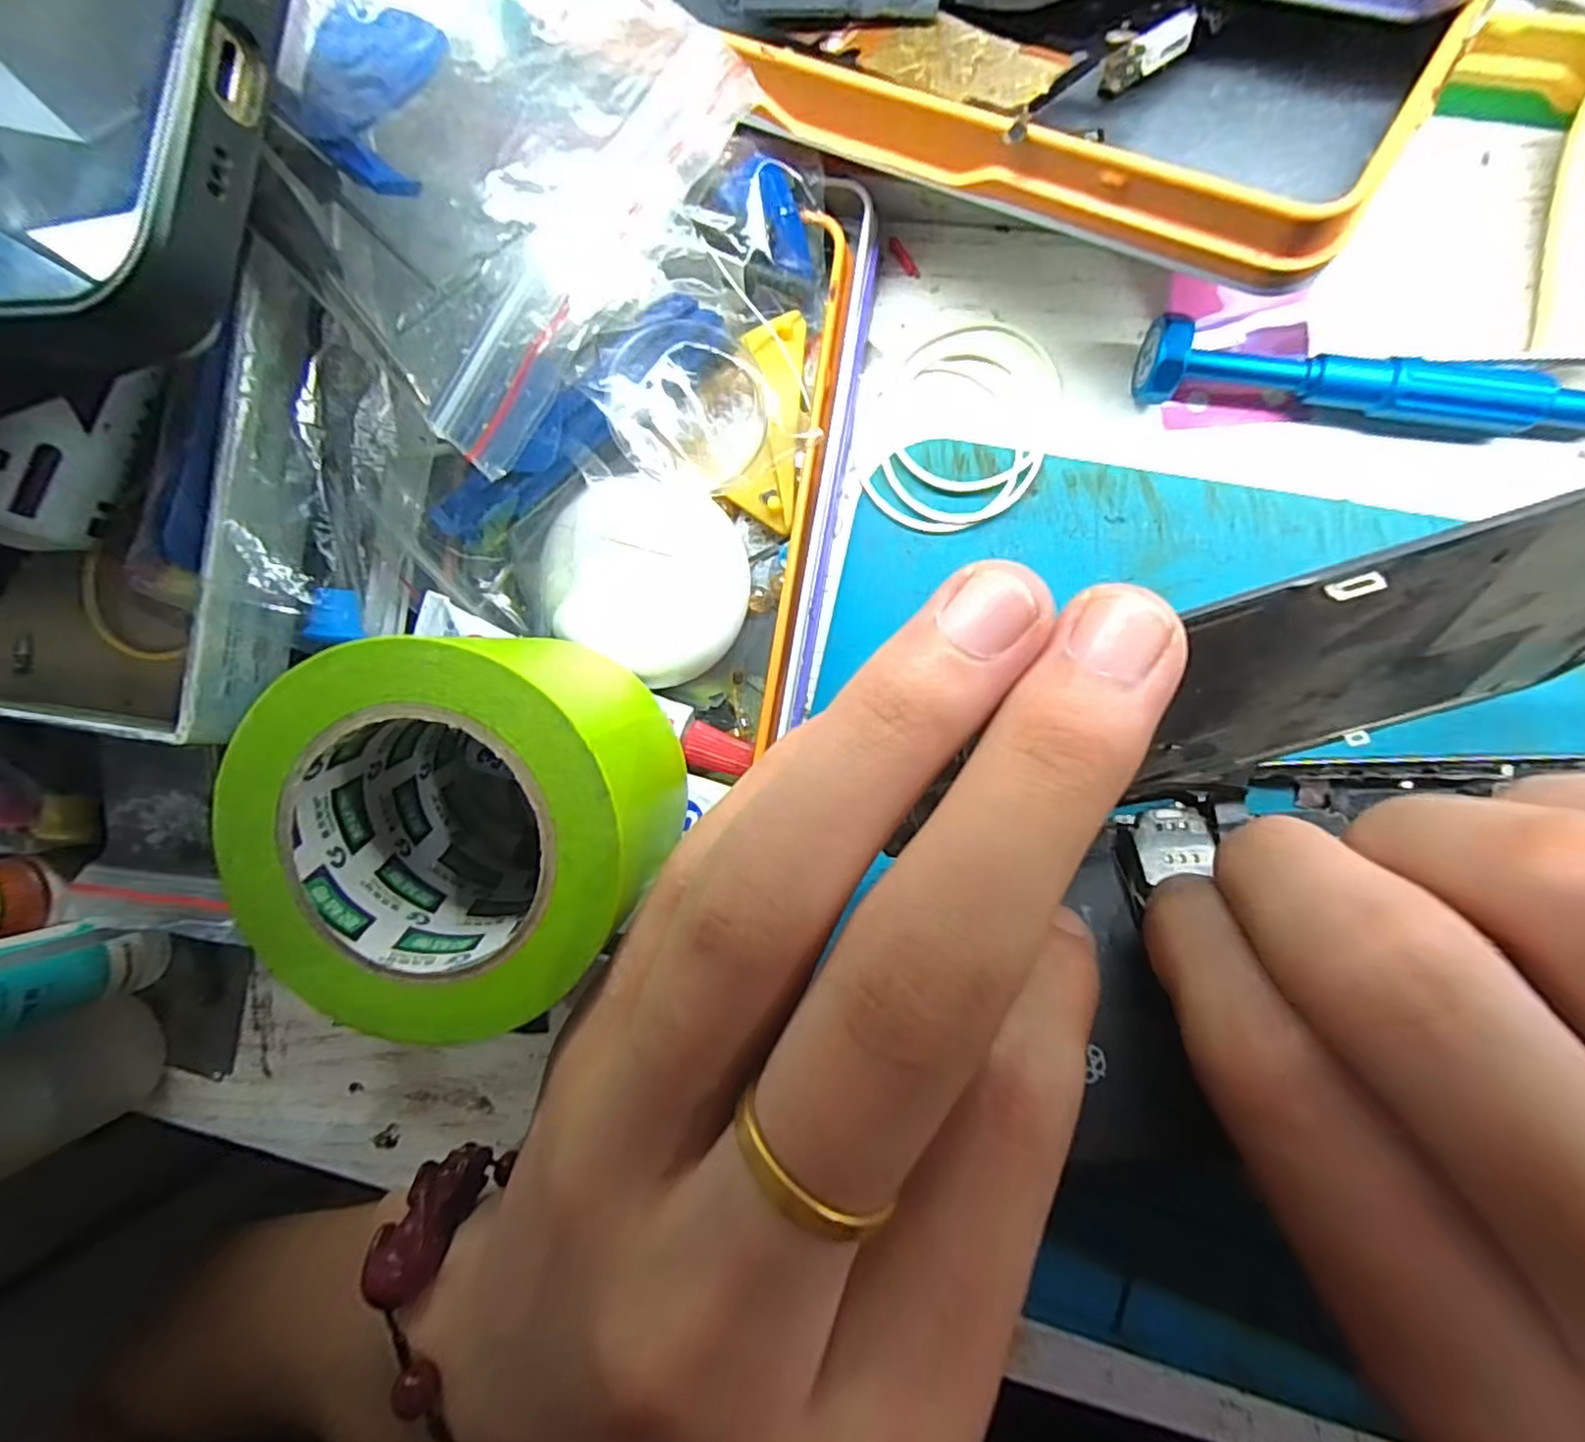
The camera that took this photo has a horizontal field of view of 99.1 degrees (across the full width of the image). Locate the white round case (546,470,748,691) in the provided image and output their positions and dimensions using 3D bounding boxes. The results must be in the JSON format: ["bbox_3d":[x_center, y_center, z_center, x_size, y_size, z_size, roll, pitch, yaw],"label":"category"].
[{"bbox_3d":[-0.033,-0.033,0.152,0.044,0.014,0.041,0,90,8],"label":"white round case"}]

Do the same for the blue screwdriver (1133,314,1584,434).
[{"bbox_3d":[0.129,-0.068,0.139,0.112,0.017,0.012,8,91,8],"label":"blue screwdriver"}]

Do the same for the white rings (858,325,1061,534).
[{"bbox_3d":[0.039,-0.069,0.158,0.041,0.004,0.049,27,94,7],"label":"white rings"}]

